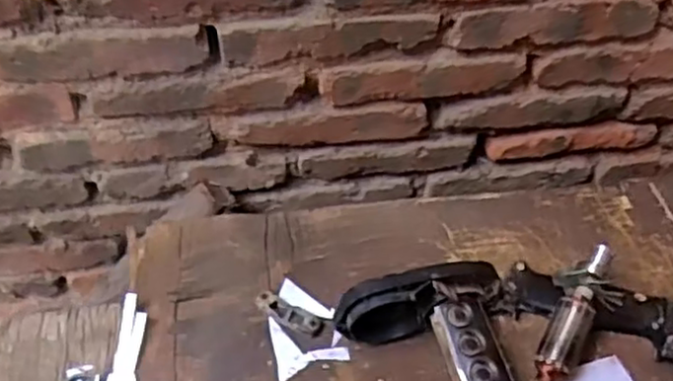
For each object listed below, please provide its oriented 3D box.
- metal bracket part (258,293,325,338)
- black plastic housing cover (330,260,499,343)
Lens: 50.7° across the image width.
[{"bbox_3d":[-0.040,0.107,0.618,0.062,0.009,0.018,23,54,17],"label":"metal bracket part"},{"bbox_3d":[0.068,0.091,0.582,0.138,0.074,0.024,-12,52,-10],"label":"black plastic housing cover"}]

